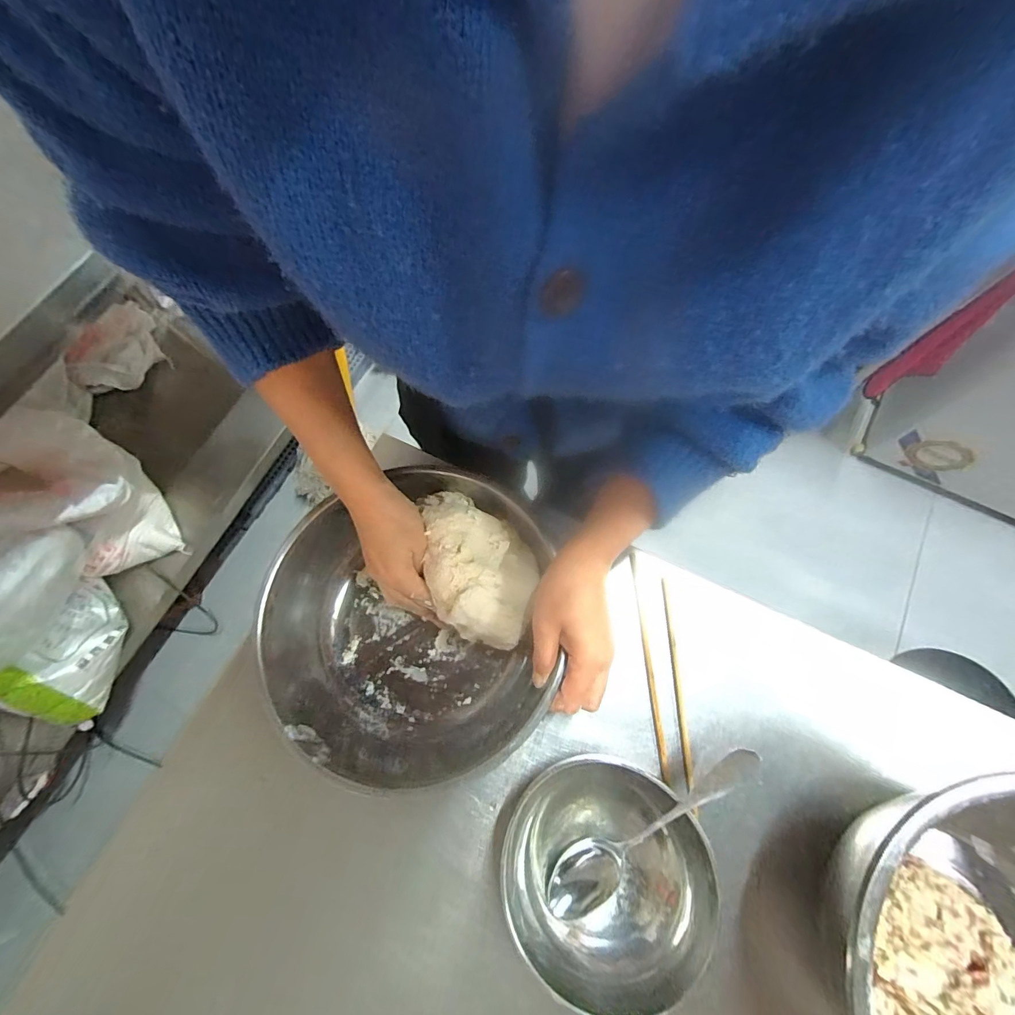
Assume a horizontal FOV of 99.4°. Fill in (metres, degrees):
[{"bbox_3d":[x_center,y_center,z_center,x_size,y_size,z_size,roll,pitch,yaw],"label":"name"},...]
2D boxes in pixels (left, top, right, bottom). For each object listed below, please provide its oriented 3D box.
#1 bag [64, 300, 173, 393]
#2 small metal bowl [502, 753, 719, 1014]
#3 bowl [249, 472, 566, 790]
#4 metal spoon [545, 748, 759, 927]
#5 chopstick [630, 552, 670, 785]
[{"bbox_3d":[-1.079,-0.444,1.199,0.061,0.194,0.288,15,72,8],"label":"bag"},{"bbox_3d":[0.076,0.286,0.339,0.148,0.064,0.140,-1,71,2],"label":"small metal bowl"},{"bbox_3d":[-0.085,0.097,0.395,0.233,0.087,0.233,-4,71,1],"label":"bowl"},{"bbox_3d":[0.108,0.246,0.328,0.038,0.030,0.195,45,102,15],"label":"metal spoon"},{"bbox_3d":[0.137,0.146,0.418,0.007,0.009,0.206,-4,71,1],"label":"chopstick"}]

